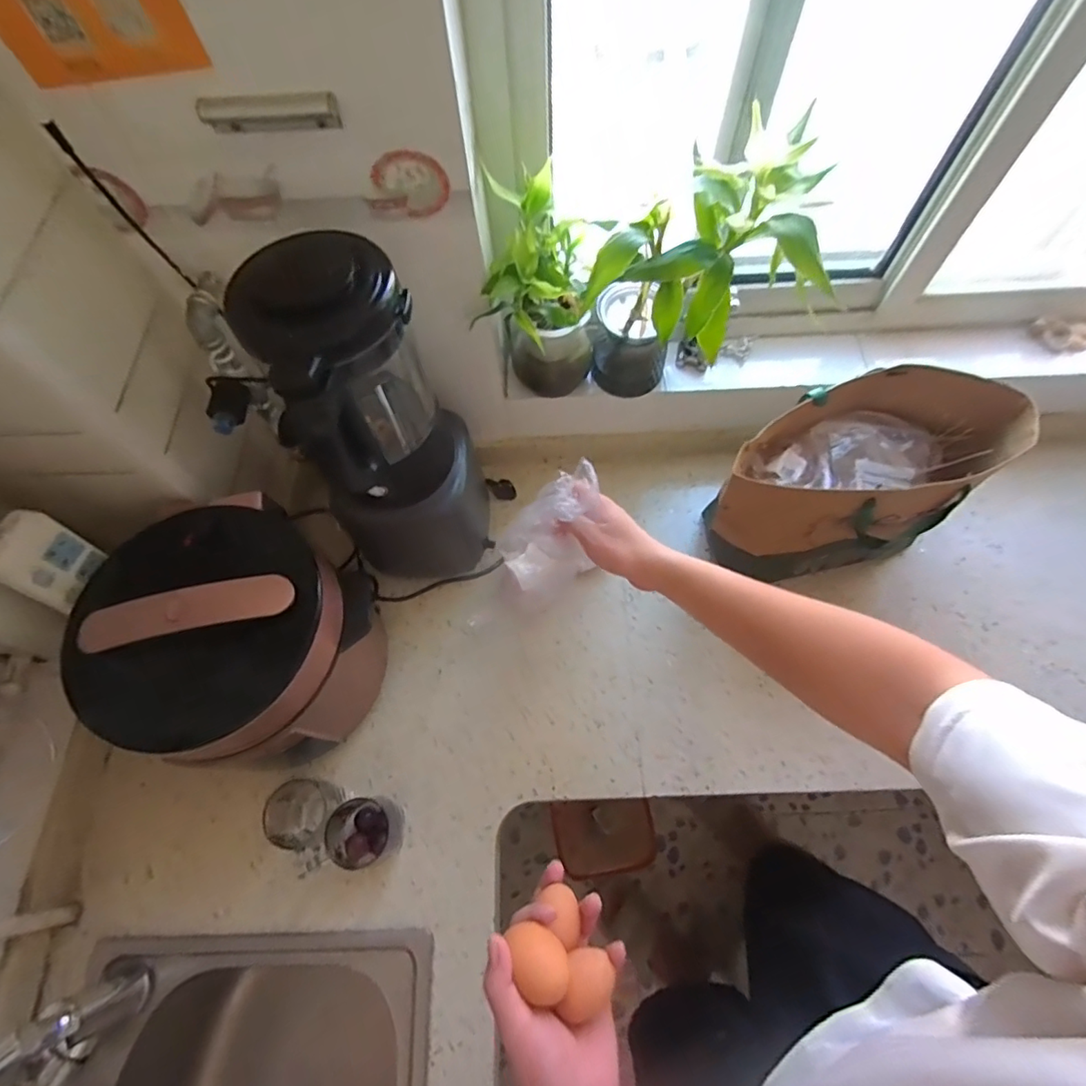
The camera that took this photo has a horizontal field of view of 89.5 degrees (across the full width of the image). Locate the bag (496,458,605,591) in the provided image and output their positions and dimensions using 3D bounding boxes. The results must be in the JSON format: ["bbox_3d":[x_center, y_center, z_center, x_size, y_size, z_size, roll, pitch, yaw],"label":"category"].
[{"bbox_3d":[0.010,-0.014,0.589,0.110,0.105,0.083,-25,67,-9],"label":"bag"}]

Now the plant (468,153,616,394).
[{"bbox_3d":[0.000,-0.297,0.679,0.130,0.300,0.130,-1,65,2],"label":"plant"}]

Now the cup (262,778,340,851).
[{"bbox_3d":[-0.294,0.333,0.677,0.070,0.080,0.069,-1,65,2],"label":"cup"}]

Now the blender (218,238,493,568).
[{"bbox_3d":[-0.173,-0.096,0.656,0.158,0.472,0.193,4,65,4],"label":"blender"}]

